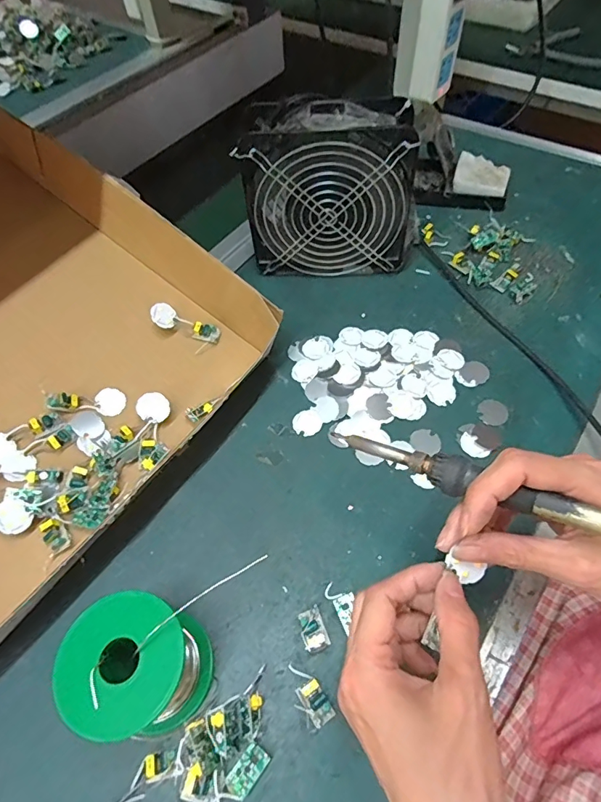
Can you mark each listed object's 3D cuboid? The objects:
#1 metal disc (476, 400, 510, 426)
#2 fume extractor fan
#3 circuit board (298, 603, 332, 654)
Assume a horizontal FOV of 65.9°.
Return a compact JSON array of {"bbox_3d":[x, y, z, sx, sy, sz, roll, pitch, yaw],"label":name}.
[{"bbox_3d":[0.164,0.009,0.393,0.024,0.004,0.024,-1,59,2],"label":"metal disc"},{"bbox_3d":[0.031,-0.195,0.440,0.159,0.145,0.061,3,59,4],"label":"fume extractor fan"},{"bbox_3d":[0.008,0.151,0.308,0.016,0.015,0.026,-21,61,-10],"label":"circuit board"}]

